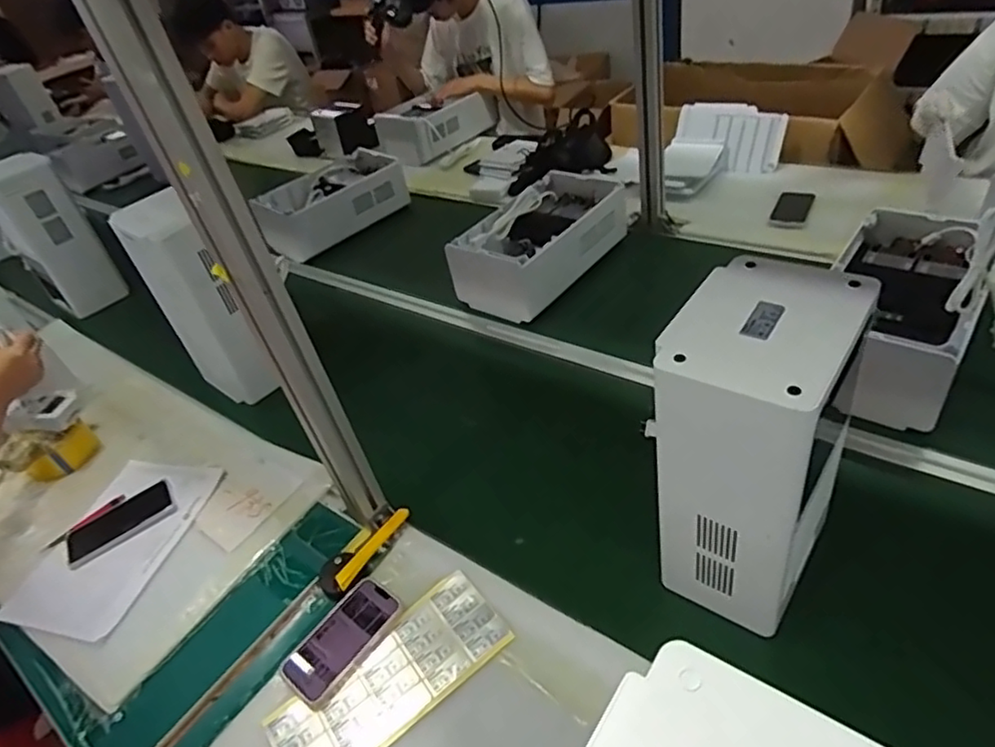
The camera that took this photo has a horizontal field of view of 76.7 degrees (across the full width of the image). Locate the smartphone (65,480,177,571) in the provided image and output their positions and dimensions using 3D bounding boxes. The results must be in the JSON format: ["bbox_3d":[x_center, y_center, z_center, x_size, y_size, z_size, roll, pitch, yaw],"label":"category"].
[{"bbox_3d":[-0.580,0.232,0.967,0.164,0.007,0.082,-32,48,-15],"label":"smartphone"}]

